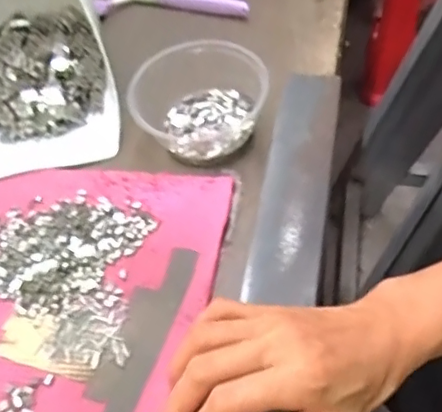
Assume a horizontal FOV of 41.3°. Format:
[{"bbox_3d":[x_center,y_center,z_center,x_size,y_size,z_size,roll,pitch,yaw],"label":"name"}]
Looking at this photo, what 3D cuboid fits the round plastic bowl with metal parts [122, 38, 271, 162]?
[{"bbox_3d":[-0.019,-0.087,0.472,0.095,0.051,0.089,-4,54,6],"label":"round plastic bowl with metal parts"}]

